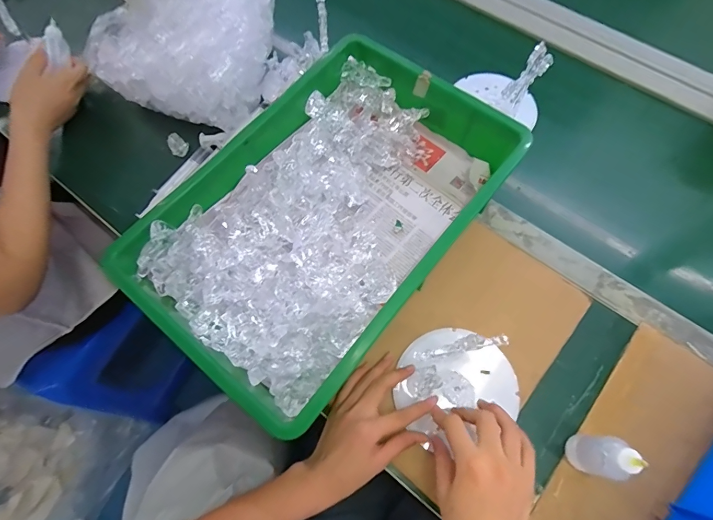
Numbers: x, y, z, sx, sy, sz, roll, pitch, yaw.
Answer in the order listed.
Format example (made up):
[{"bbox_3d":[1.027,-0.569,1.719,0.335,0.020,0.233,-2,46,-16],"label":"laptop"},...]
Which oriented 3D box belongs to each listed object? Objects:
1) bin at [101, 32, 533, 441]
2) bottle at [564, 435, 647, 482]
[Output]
[{"bbox_3d":[-0.027,-0.055,0.461,0.267,0.091,0.401,36,74,15],"label":"bin"},{"bbox_3d":[0.229,0.183,0.360,0.040,0.095,0.034,11,69,6],"label":"bottle"}]

